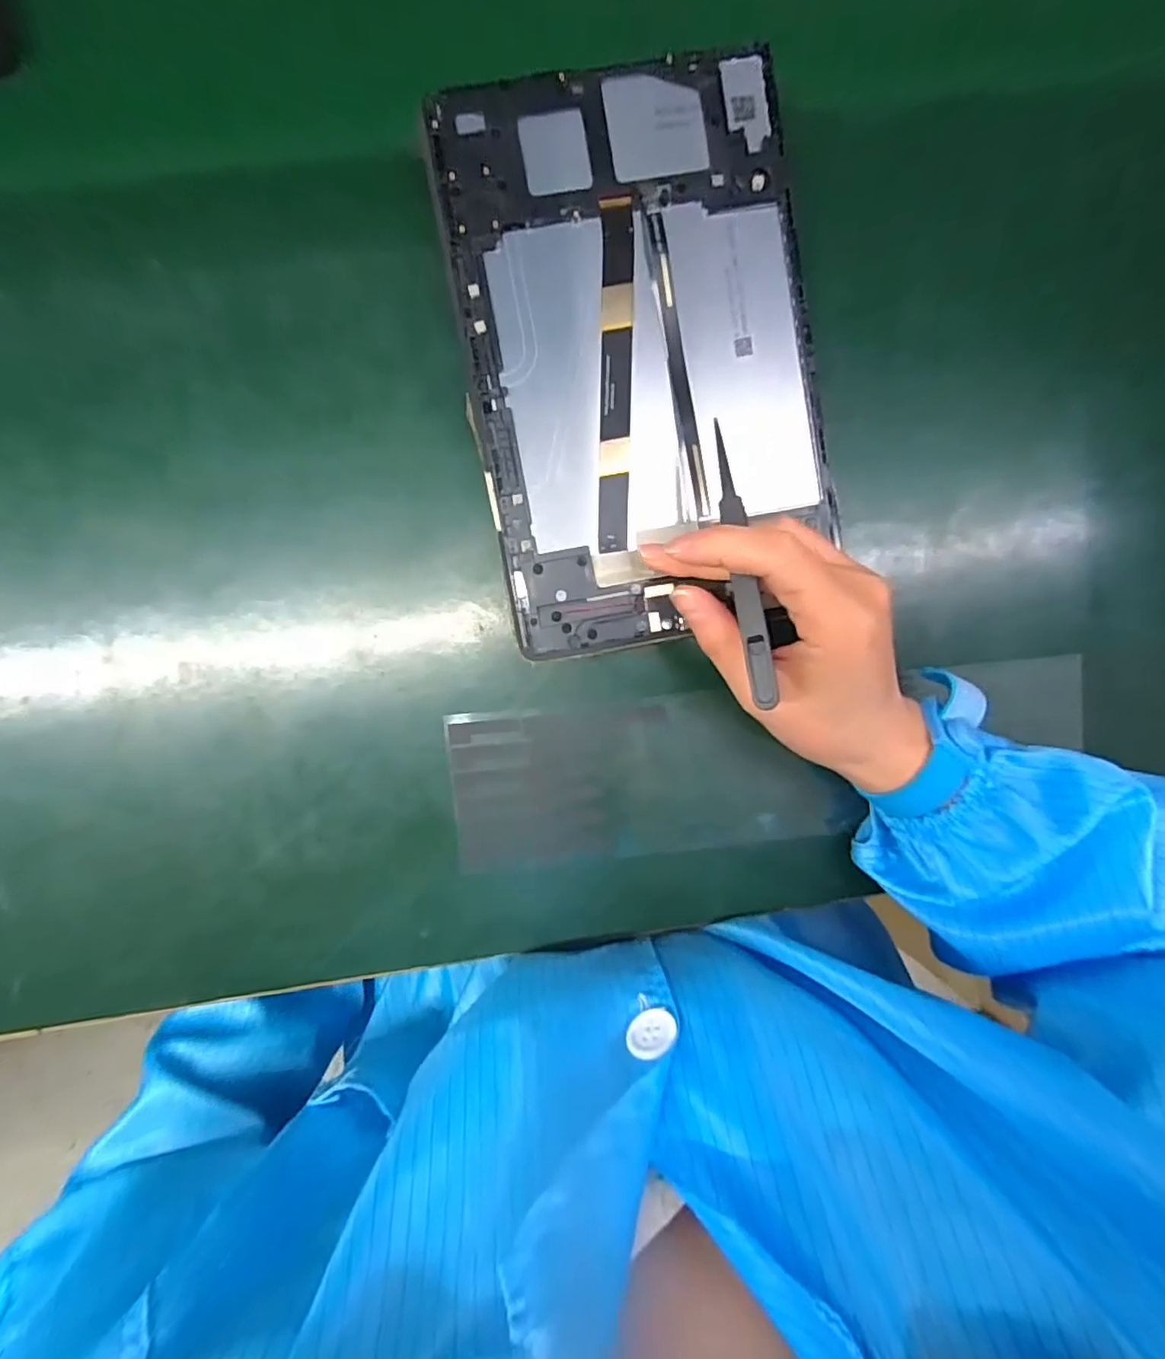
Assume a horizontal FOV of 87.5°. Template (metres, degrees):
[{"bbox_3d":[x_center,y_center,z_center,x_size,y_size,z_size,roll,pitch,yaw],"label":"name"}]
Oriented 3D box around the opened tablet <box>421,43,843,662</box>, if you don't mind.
[{"bbox_3d":[0.027,-0.141,0.270,0.152,0.009,0.240,-10,96,-1],"label":"opened tablet"}]

